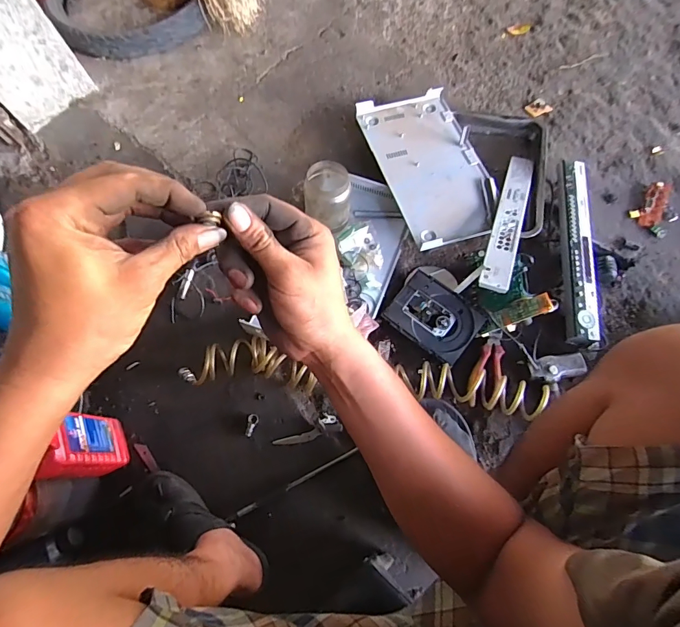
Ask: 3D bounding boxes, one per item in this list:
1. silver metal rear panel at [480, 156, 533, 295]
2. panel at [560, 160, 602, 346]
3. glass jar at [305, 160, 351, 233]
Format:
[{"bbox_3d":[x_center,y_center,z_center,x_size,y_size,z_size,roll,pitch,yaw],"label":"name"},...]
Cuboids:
[{"bbox_3d":[0.367,-0.206,0.874,0.055,0.015,0.409,13,57,20],"label":"silver metal rear panel"},{"bbox_3d":[0.513,-0.141,0.885,0.067,0.058,0.430,5,69,5],"label":"panel"},{"bbox_3d":[-0.023,-0.255,0.890,0.093,0.114,0.097,-1,69,3],"label":"glass jar"}]

